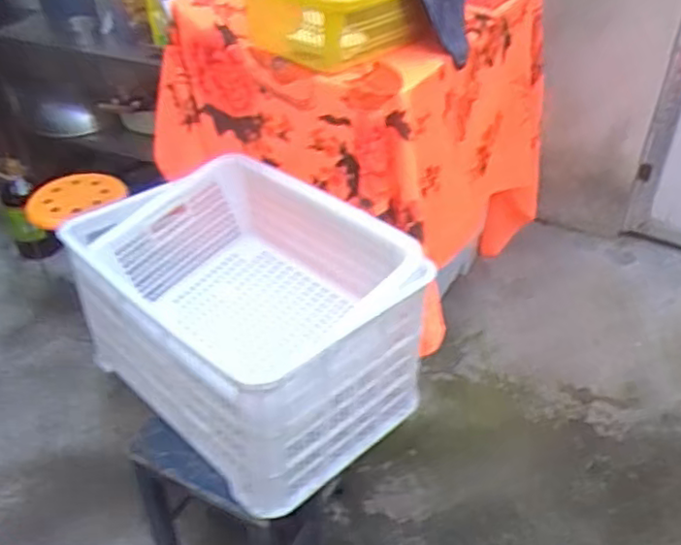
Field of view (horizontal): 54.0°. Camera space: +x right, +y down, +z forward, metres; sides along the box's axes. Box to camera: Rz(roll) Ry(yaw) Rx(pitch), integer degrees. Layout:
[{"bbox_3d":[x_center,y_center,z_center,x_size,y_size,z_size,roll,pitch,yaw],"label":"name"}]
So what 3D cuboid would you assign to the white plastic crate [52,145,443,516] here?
[{"bbox_3d":[-0.175,0.073,1.284,0.433,0.313,0.600,-31,44,-33],"label":"white plastic crate"}]

